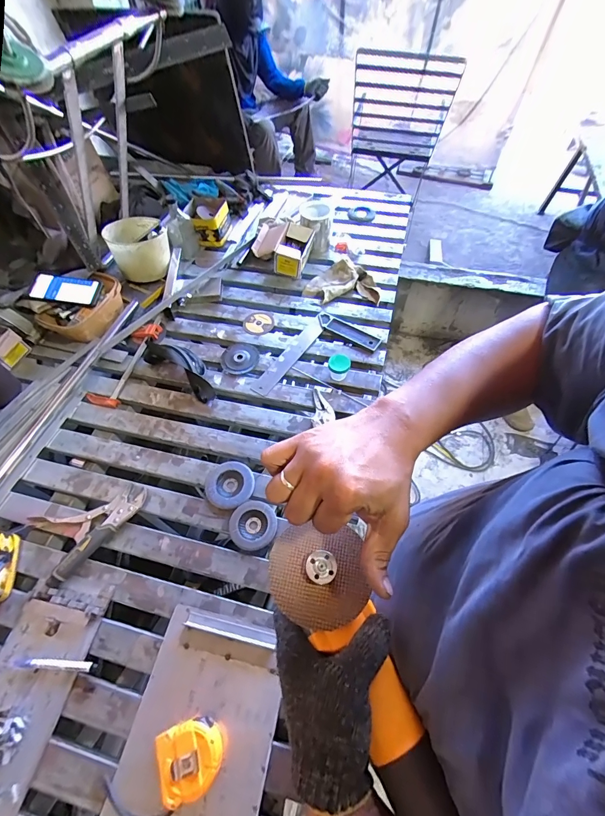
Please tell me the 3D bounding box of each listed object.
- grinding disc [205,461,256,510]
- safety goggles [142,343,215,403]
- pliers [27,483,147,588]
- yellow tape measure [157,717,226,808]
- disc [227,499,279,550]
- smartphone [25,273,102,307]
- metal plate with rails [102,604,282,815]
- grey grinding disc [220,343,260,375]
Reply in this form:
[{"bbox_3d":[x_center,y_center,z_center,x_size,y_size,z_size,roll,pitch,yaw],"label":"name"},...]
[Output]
[{"bbox_3d":[-0.145,0.152,0.708,0.098,0.015,0.091,0,58,0],"label":"grinding disc"},{"bbox_3d":[-0.276,-0.105,0.836,0.217,0.066,0.083,33,64,18],"label":"safety goggles"},{"bbox_3d":[-0.393,0.210,0.664,0.192,0.024,0.142,-31,63,-18],"label":"pliers"},{"bbox_3d":[-0.148,0.472,0.485,0.080,0.041,0.076,-17,58,-9],"label":"yellow tape measure"},{"bbox_3d":[-0.092,0.218,0.665,0.086,0.012,0.084,0,58,0],"label":"disc"},{"bbox_3d":[-0.595,-0.295,0.888,0.160,0.016,0.077,5,74,-5],"label":"smartphone"},{"bbox_3d":[-0.152,0.501,0.485,0.195,0.024,0.375,11,59,6],"label":"metal plate with rails"},{"bbox_3d":[-0.153,-0.126,0.886,0.088,0.005,0.098,18,60,11],"label":"grey grinding disc"}]

